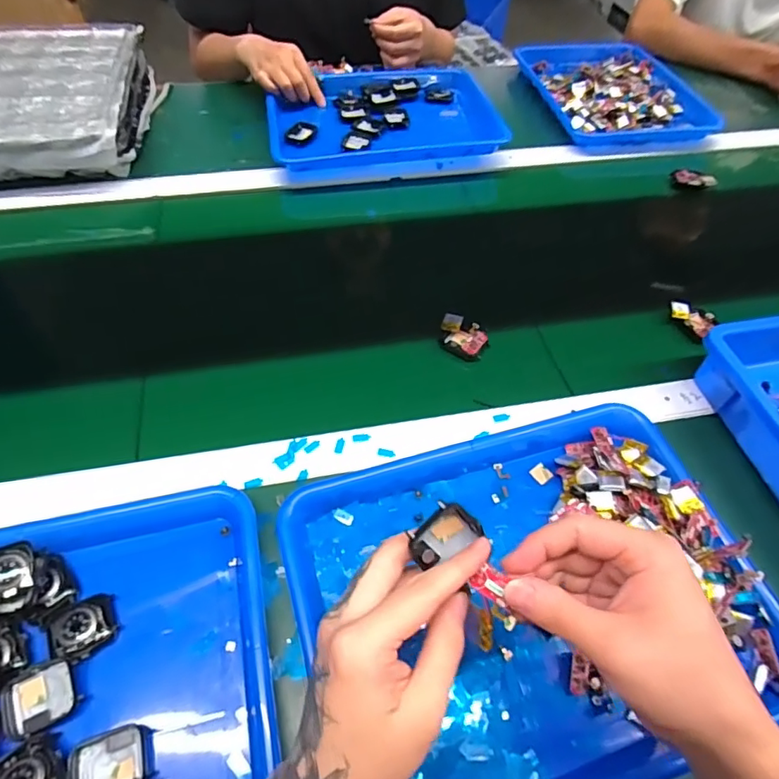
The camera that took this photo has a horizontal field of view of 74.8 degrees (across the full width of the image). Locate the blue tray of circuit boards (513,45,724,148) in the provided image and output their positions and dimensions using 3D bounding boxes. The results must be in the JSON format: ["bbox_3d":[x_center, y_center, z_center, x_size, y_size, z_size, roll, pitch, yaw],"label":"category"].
[{"bbox_3d":[0.363,-0.507,0.856,0.239,0.031,0.327,-9,56,-9],"label":"blue tray of circuit boards"}]

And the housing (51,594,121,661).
[{"bbox_3d":[-0.216,0.168,0.358,0.041,0.010,0.037,-20,58,-16],"label":"housing"}]

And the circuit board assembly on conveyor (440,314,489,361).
[{"bbox_3d":[0.077,-0.055,0.534,0.053,0.015,0.039,30,59,17],"label":"circuit board assembly on conveyor"}]

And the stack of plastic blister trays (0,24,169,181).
[{"bbox_3d":[-0.497,-0.397,0.712,0.293,0.081,0.316,-2,55,-4],"label":"stack of plastic blister trays"}]

